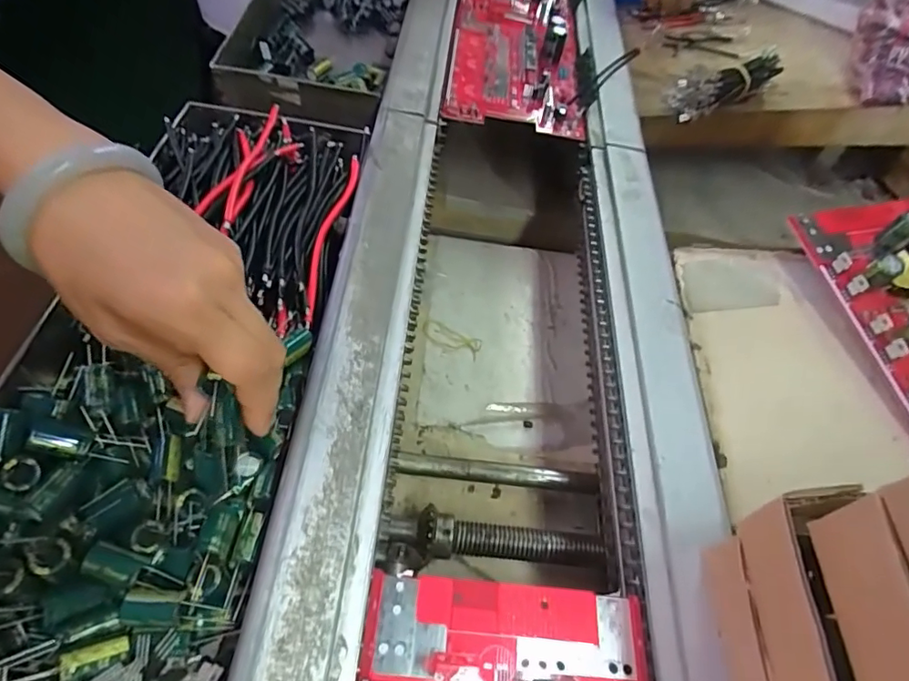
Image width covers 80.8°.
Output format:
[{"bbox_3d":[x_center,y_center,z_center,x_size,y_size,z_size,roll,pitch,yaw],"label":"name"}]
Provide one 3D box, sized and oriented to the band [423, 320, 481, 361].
[{"bbox_3d":[-0.004,-0.001,0.459,0.055,0.007,0.022,22,67,14],"label":"band"}]

